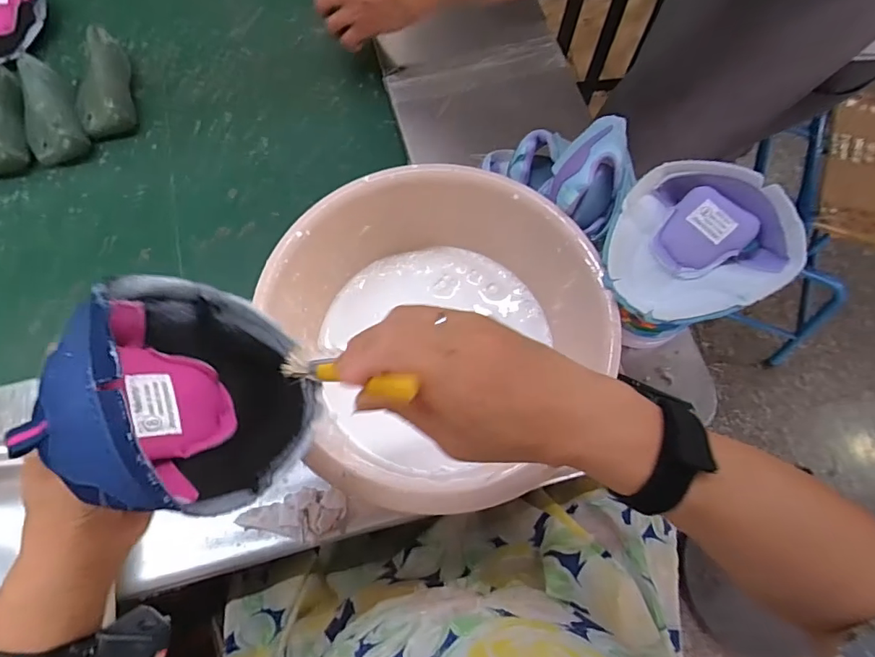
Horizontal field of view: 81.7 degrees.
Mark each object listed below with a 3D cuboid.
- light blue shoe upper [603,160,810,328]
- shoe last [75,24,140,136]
[{"bbox_3d":[0.226,-0.070,0.439,0.146,0.049,0.147,11,72,3],"label":"light blue shoe upper"},{"bbox_3d":[-0.452,-0.327,0.675,0.071,0.055,0.148,-18,73,-6],"label":"shoe last"}]

